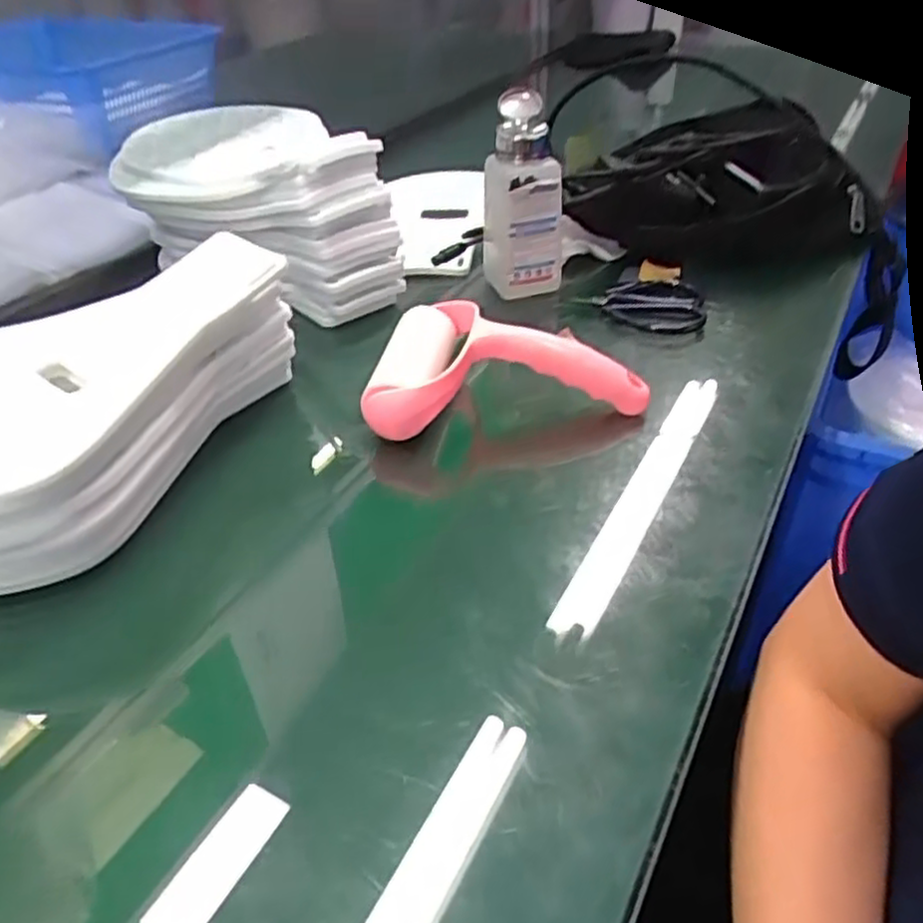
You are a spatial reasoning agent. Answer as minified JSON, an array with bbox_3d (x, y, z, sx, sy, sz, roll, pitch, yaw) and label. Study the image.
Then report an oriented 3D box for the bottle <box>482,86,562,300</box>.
[{"bbox_3d":[0.048,-0.209,0.592,0.062,0.139,0.066,-3,39,0],"label":"bottle"}]

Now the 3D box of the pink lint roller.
[{"bbox_3d":[0.025,-0.070,0.494,0.178,0.050,0.113,-6,39,-4],"label":"pink lint roller"}]

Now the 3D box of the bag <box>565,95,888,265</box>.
[{"bbox_3d":[0.229,-0.241,0.652,0.260,0.100,0.124,4,40,9],"label":"bag"}]

